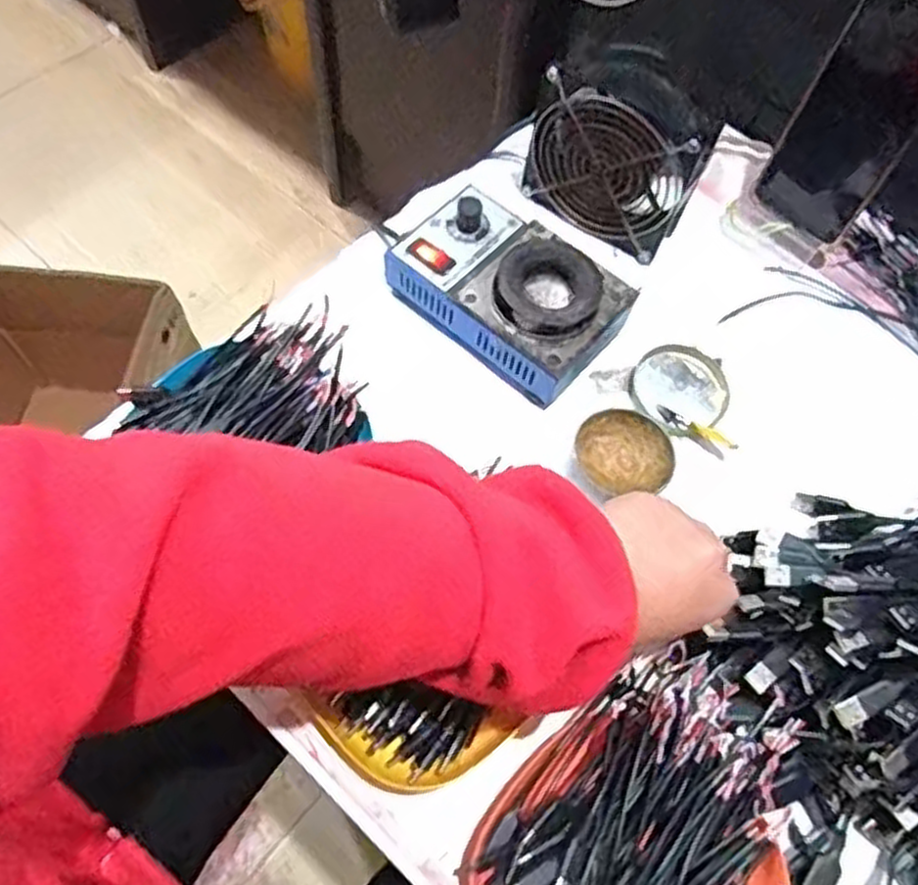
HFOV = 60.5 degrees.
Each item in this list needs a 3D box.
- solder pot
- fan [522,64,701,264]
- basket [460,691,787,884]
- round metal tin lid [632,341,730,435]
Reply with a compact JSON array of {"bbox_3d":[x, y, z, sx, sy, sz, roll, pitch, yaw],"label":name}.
[{"bbox_3d":[0.032,-0.108,0.539,0.149,0.055,0.097,37,67,14],"label":"solder pot"},{"bbox_3d":[0.110,-0.204,0.563,0.117,0.112,0.050,34,66,13],"label":"fan"},{"bbox_3d":[0.083,0.213,0.385,0.138,0.040,0.143,41,68,15],"label":"basket"},{"bbox_3d":[0.155,-0.038,0.547,0.065,0.015,0.065,2,64,-3],"label":"round metal tin lid"}]

